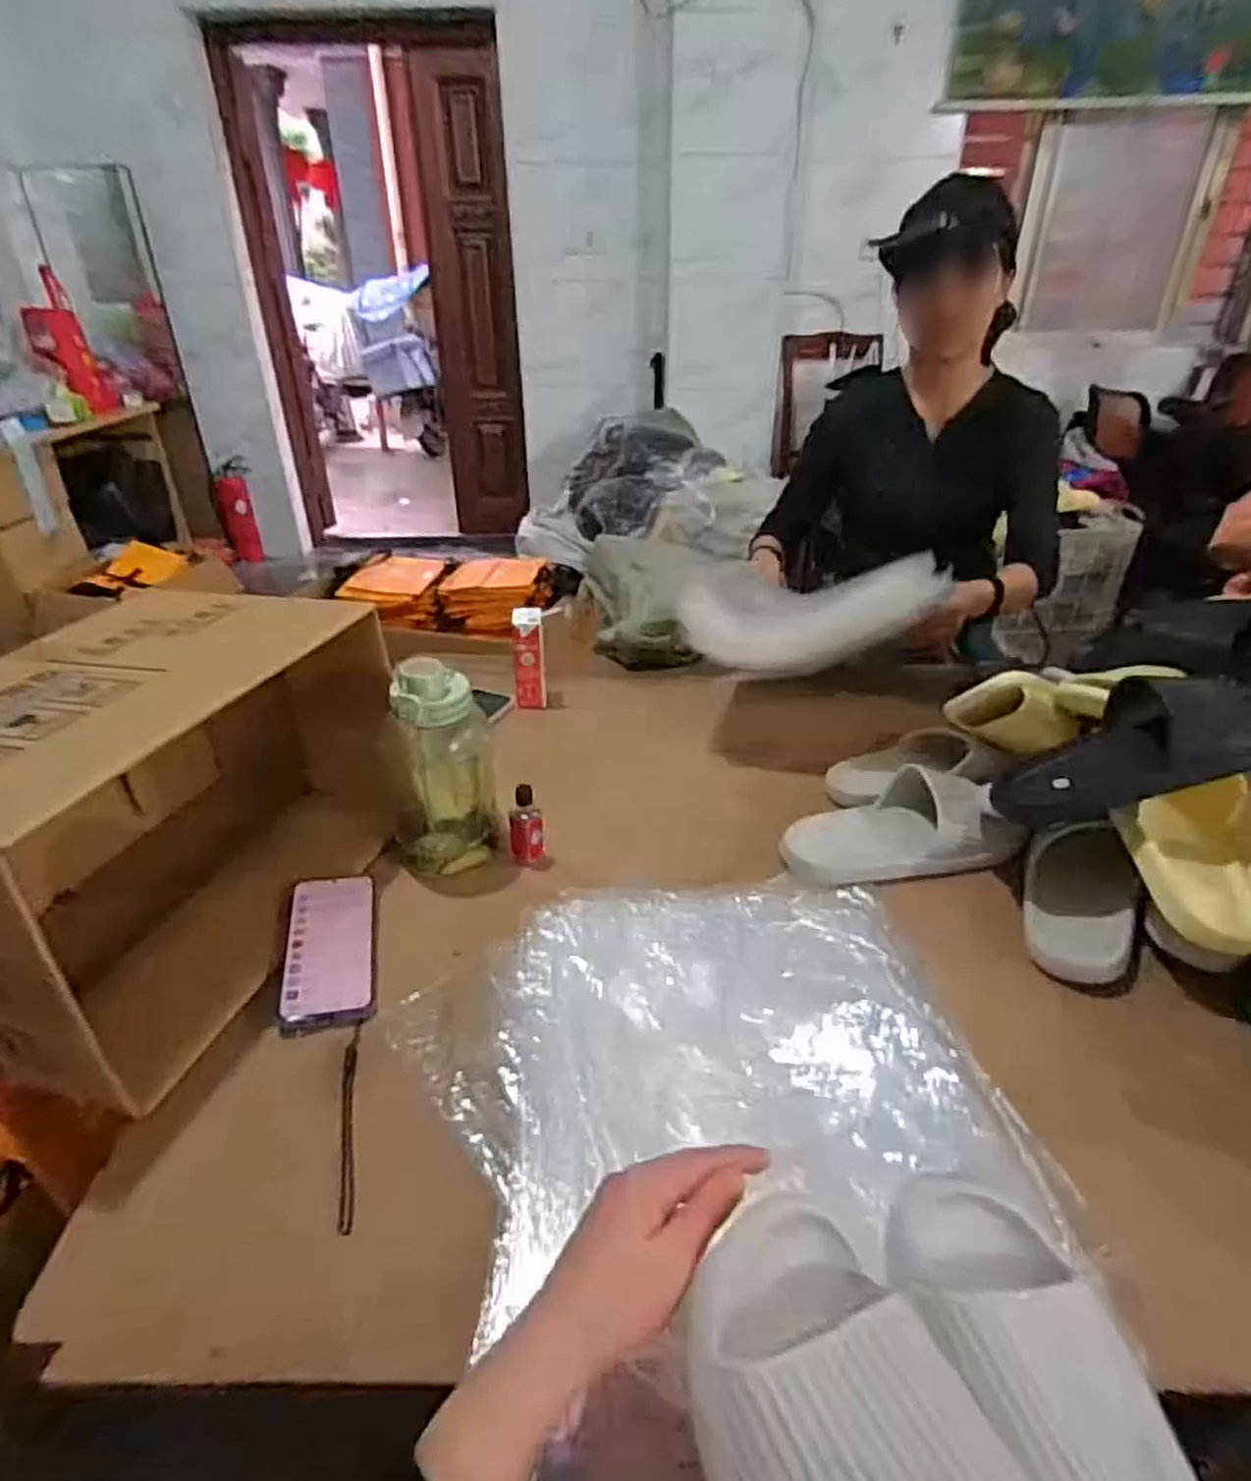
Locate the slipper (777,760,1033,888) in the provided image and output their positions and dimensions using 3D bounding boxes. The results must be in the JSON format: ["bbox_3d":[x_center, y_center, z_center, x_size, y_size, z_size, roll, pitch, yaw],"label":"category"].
[{"bbox_3d":[0.296,0.093,0.855,0.242,0.070,0.104,-13,30,10],"label":"slipper"}]

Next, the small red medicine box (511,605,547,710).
[{"bbox_3d":[-0.136,-0.115,1.116,0.047,0.132,0.041,-2,31,-3],"label":"small red medicine box"}]

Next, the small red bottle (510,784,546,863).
[{"bbox_3d":[-0.104,0.090,0.826,0.037,0.087,0.034,-3,31,-4],"label":"small red bottle"}]

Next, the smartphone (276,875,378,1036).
[{"bbox_3d":[-0.269,0.188,0.711,0.077,0.007,0.173,1,34,-19],"label":"smartphone"}]

